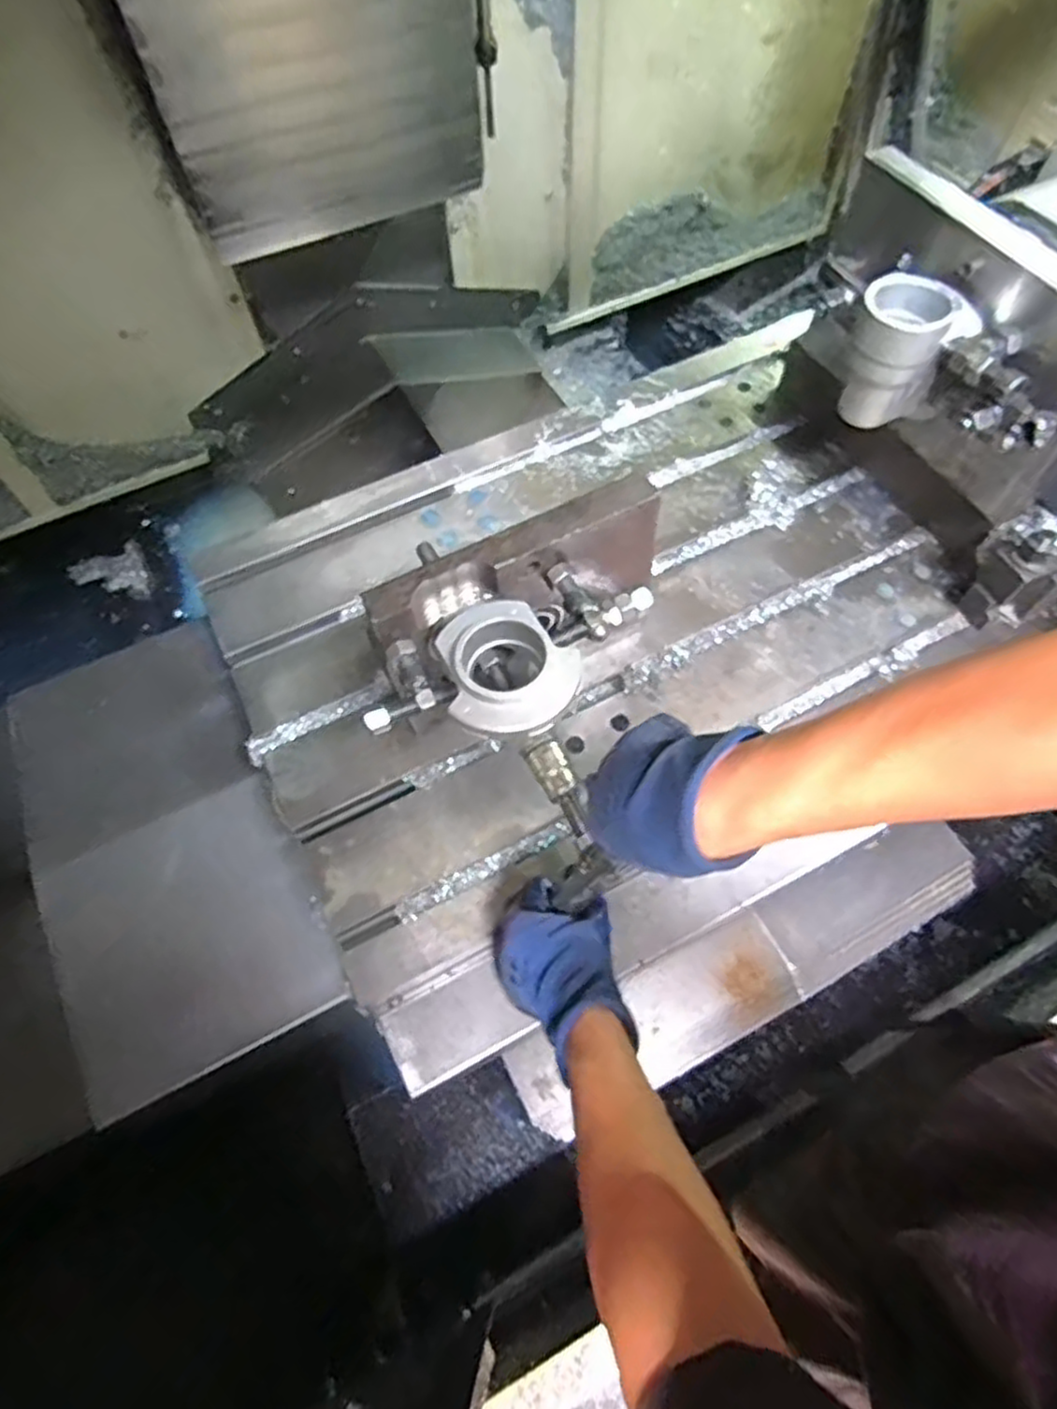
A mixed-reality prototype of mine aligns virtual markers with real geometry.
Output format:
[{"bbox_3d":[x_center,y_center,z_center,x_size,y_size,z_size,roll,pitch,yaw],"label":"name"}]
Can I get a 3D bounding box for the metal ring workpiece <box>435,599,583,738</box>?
[{"bbox_3d":[-0.020,-0.029,0.552,0.100,0.020,0.107,-1,62,1],"label":"metal ring workpiece"}]

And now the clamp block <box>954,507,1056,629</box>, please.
[{"bbox_3d":[0.496,-0.134,0.740,0.086,0.110,0.073,40,70,20],"label":"clamp block"}]

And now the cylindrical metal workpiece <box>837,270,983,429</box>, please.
[{"bbox_3d":[0.331,-0.307,0.659,0.092,0.115,0.062,29,67,15],"label":"cylindrical metal workpiece"}]

